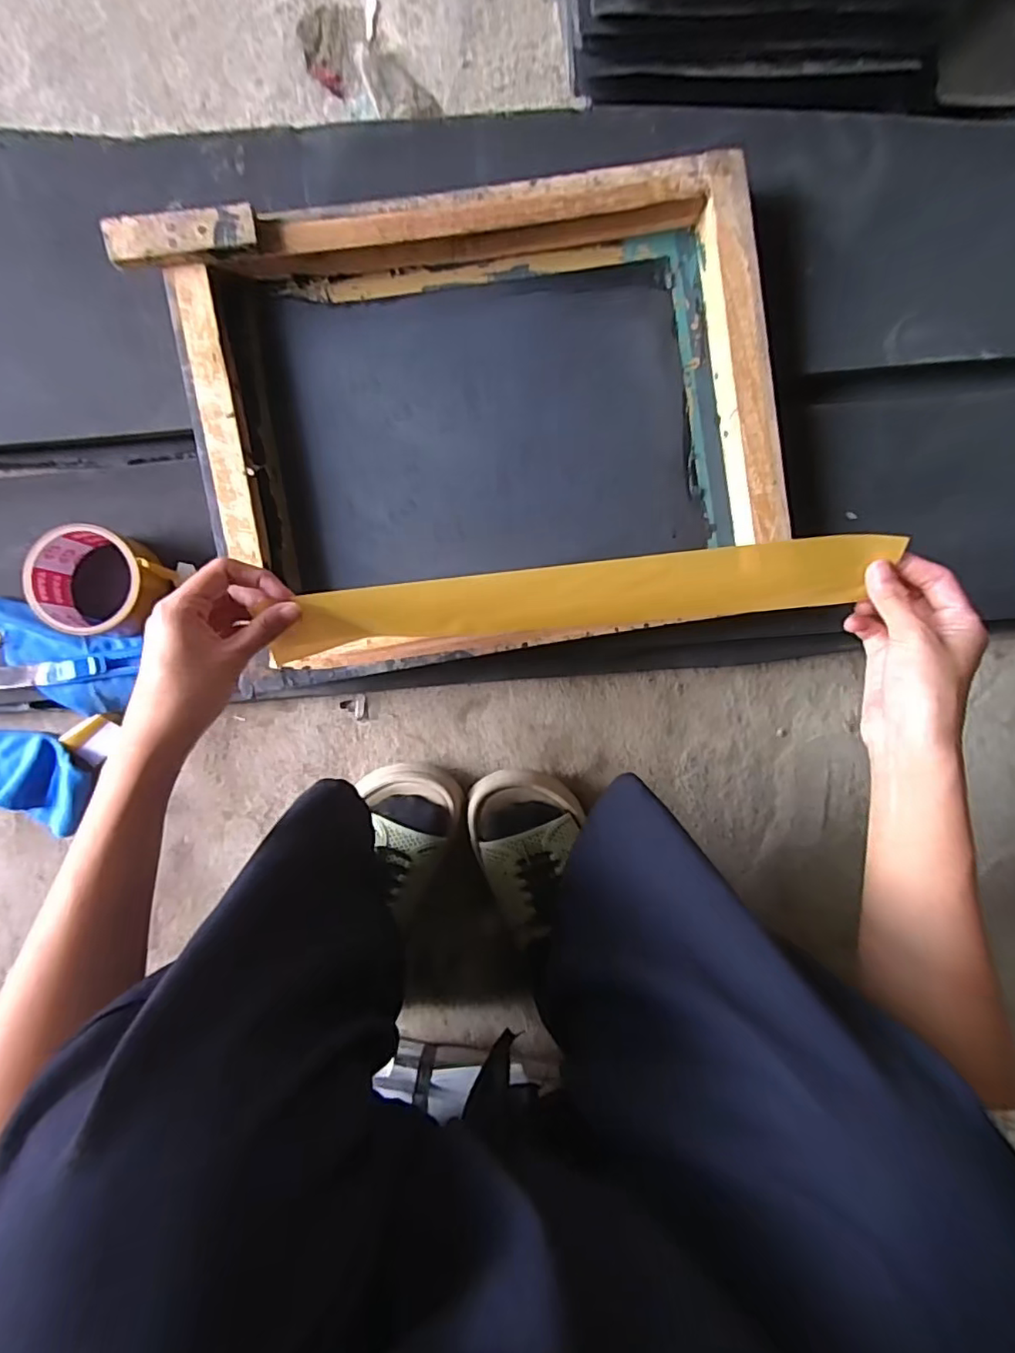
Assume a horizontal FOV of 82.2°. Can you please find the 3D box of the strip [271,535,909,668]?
[{"bbox_3d":[0.041,-0.050,0.378,0.375,0.050,0.040,-6,90,0],"label":"strip"}]

